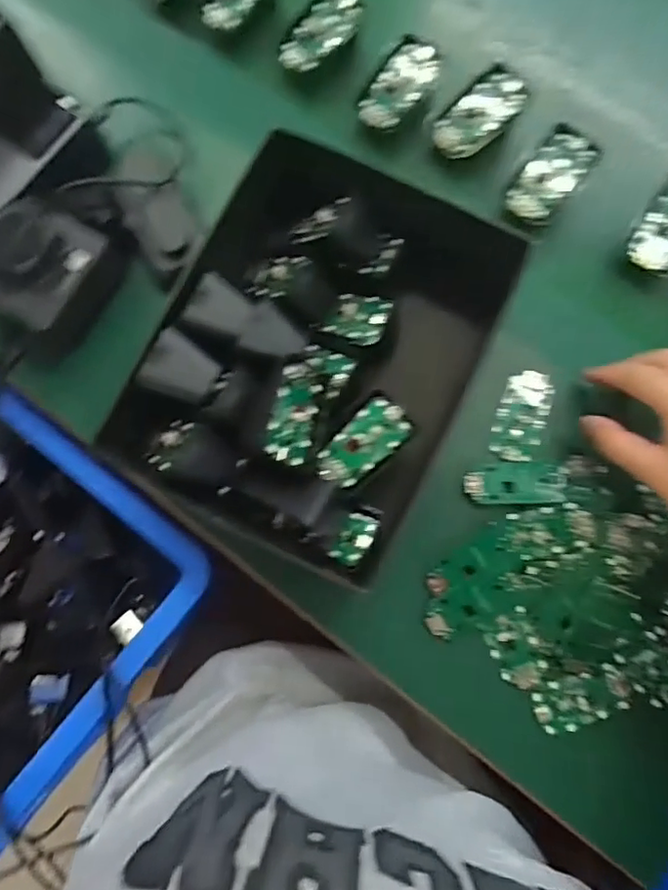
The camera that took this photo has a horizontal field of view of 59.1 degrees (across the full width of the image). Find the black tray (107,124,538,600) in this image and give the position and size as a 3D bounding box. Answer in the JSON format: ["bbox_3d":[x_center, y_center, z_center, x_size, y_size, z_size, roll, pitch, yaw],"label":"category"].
[{"bbox_3d":[-0.001,-0.061,0.386,0.193,0.073,0.256,27,80,7],"label":"black tray"}]

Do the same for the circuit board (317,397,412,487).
[{"bbox_3d":[0.018,-0.001,0.383,0.065,0.008,0.033,-40,80,-7],"label":"circuit board"}]

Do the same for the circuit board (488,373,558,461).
[{"bbox_3d":[0.132,-0.021,0.415,0.034,0.011,0.064,20,79,5],"label":"circuit board"}]

